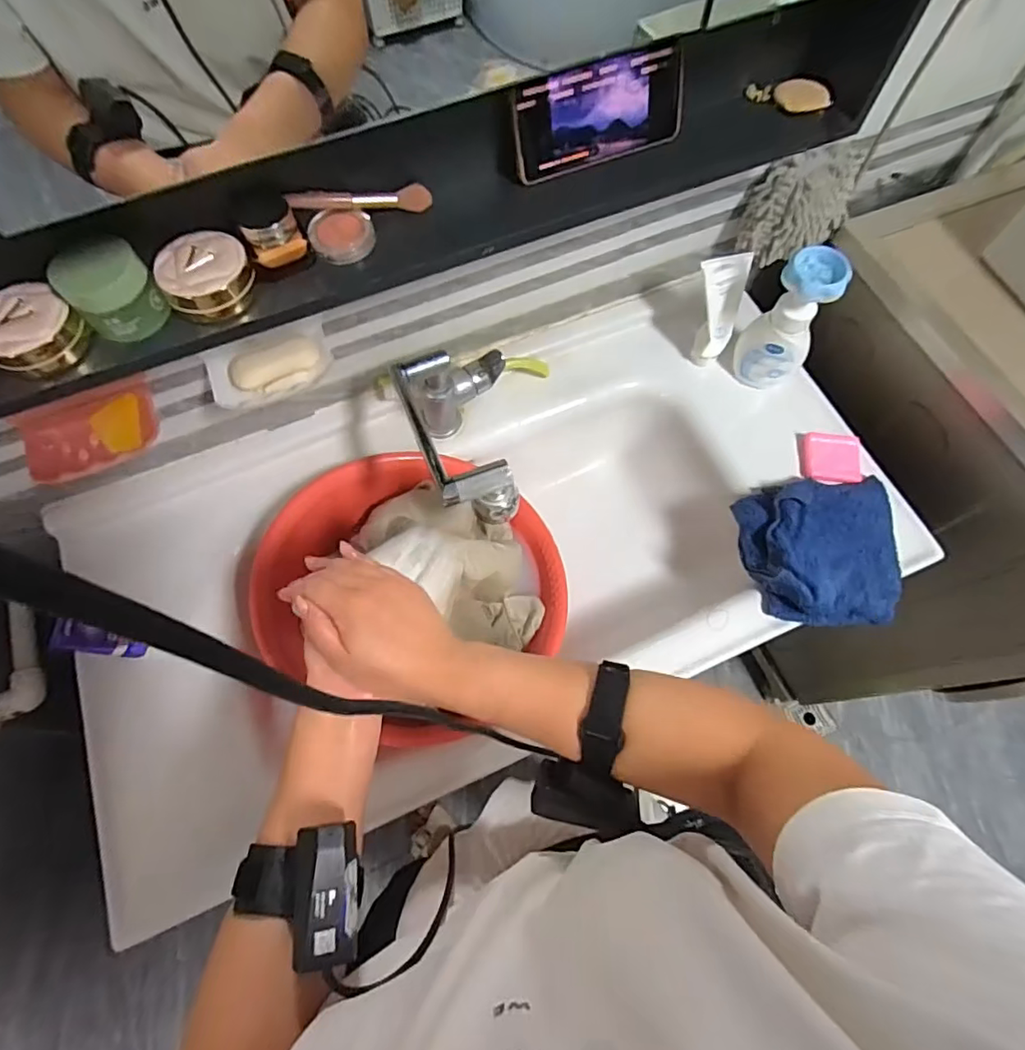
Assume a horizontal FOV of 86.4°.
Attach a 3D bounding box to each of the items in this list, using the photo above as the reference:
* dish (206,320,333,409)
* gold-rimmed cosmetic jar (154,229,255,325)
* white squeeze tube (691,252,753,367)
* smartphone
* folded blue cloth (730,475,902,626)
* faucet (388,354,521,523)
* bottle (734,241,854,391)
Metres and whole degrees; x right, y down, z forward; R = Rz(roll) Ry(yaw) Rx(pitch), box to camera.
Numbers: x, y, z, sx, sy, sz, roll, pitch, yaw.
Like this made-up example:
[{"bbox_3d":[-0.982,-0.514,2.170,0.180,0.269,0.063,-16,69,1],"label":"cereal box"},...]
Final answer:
[{"bbox_3d":[-0.269,-0.177,0.611,0.133,0.028,0.075,-26,70,-10],"label":"dish"},{"bbox_3d":[-0.265,-0.215,0.471,0.072,0.041,0.067,0,68,0],"label":"gold-rimmed cosmetic jar"},{"bbox_3d":[0.281,-0.290,0.748,0.052,0.155,0.034,-5,47,-2],"label":"white squeeze tube"},{"bbox_3d":[0.082,-0.378,0.502,0.170,0.078,0.013,-21,48,-7],"label":"smartphone"},{"bbox_3d":[0.388,0.030,0.681,0.184,0.046,0.186,0,68,0],"label":"folded blue cloth"},{"bbox_3d":[-0.063,-0.099,0.660,0.123,0.200,0.245,-9,68,-3],"label":"faucet"},{"bbox_3d":[0.361,-0.261,0.722,0.085,0.199,0.064,33,72,13],"label":"bottle"}]

